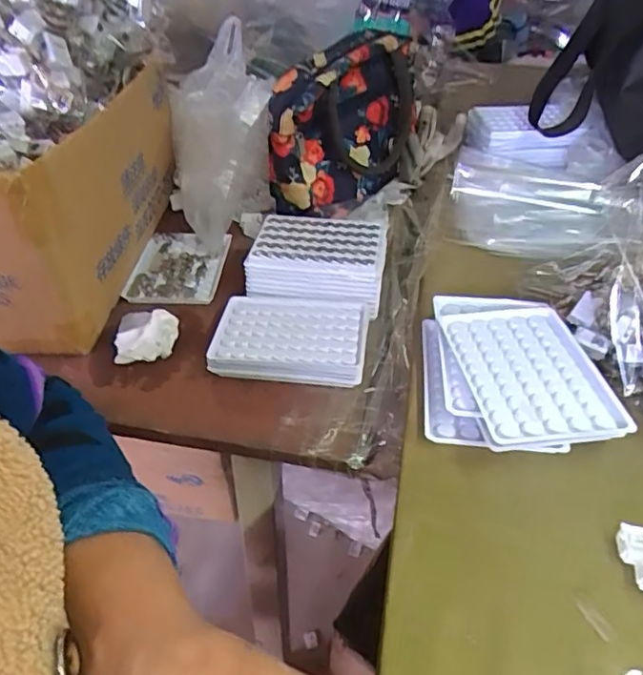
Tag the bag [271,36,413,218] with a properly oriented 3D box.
[{"bbox_3d":[0.027,-0.245,0.673,0.101,0.139,0.228,15,41,21],"label":"bag"}]

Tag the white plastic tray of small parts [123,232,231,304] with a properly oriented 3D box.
[{"bbox_3d":[-0.154,-0.075,0.634,0.094,0.012,0.124,1,38,4],"label":"white plastic tray of small parts"}]

